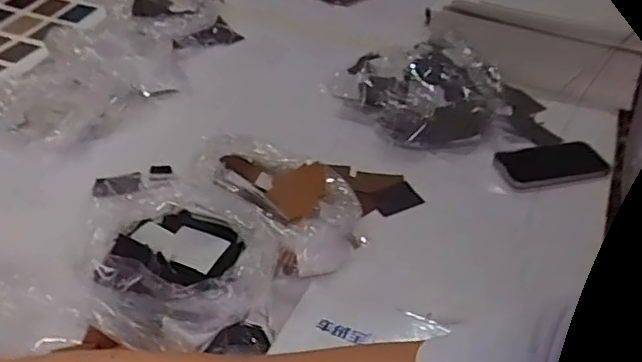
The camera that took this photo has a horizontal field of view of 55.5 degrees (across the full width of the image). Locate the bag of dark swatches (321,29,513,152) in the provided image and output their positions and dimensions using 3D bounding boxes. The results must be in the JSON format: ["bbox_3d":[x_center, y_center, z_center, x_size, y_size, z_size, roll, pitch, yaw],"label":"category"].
[{"bbox_3d":[0.157,-0.156,0.972,0.217,0.078,0.268,-25,48,-30],"label":"bag of dark swatches"}]

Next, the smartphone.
[{"bbox_3d":[0.333,-0.026,0.882,0.176,0.015,0.083,-10,42,-16],"label":"smartphone"}]

